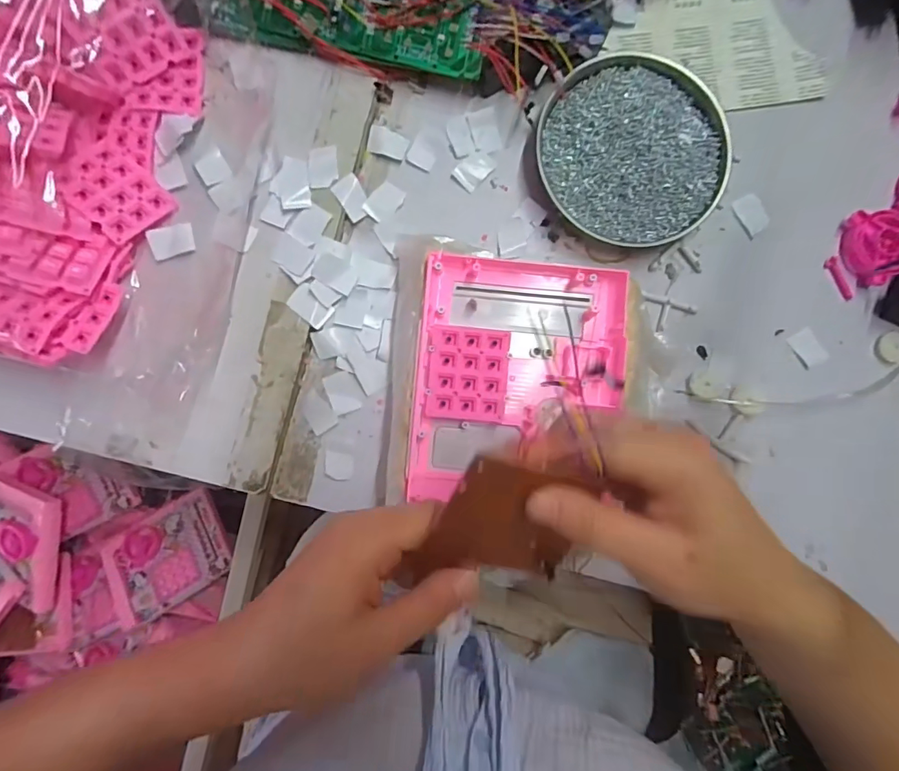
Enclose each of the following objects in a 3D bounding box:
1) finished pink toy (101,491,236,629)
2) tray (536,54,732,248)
[{"bbox_3d":[-0.394,0.239,0.660,0.170,0.016,0.124,-32,73,-6],"label":"finished pink toy"},{"bbox_3d":[0.131,-0.170,0.344,0.134,0.018,0.124,0,89,-3],"label":"tray"}]

